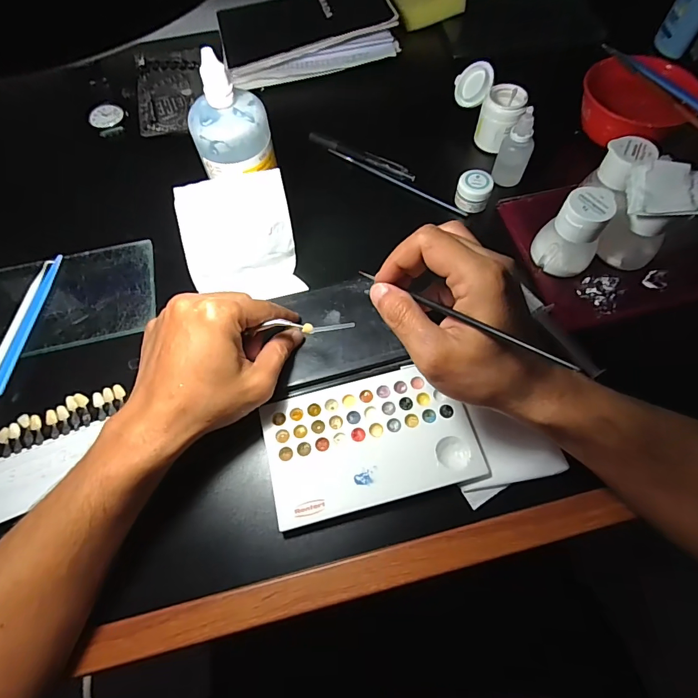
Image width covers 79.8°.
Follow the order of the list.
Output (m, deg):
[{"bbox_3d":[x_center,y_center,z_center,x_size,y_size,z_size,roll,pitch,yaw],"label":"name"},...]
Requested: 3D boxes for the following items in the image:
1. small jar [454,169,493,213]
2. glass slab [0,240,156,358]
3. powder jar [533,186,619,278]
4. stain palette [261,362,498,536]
[{"bbox_3d":[0.122,-0.154,0.409,0.031,0.028,0.030,-1,65,1],"label":"small jar"},{"bbox_3d":[-0.282,-0.042,0.378,0.203,0.008,0.103,-13,65,-5],"label":"glass slab"},{"bbox_3d":[0.188,-0.096,0.352,0.049,0.065,0.041,35,70,16],"label":"powder jar"},{"bbox_3d":[0.015,0.068,0.311,0.149,0.006,0.094,-14,63,-4],"label":"stain palette"}]

